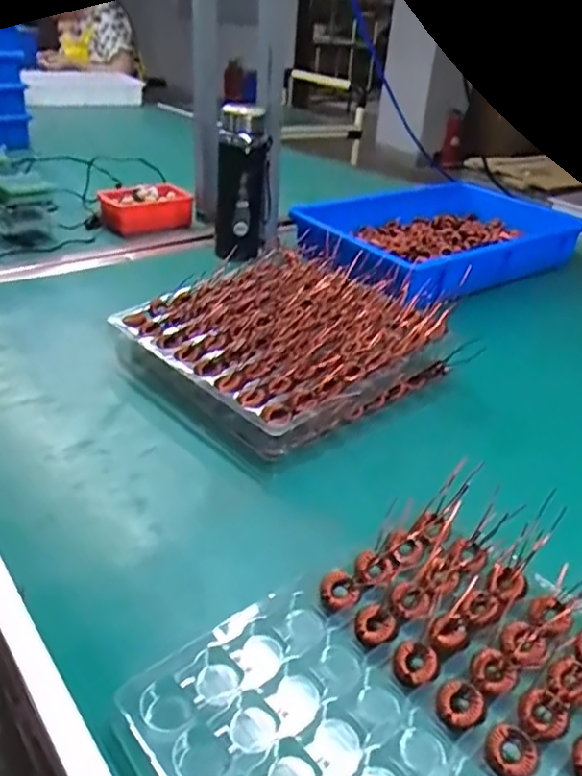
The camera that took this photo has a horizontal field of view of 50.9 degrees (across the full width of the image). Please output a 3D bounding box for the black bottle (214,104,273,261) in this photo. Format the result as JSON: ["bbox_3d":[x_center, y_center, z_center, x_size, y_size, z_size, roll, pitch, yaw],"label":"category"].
[{"bbox_3d":[-0.080,-0.334,1.014,0.091,0.232,0.076,1,32,-6],"label":"black bottle"}]

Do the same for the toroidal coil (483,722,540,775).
[{"bbox_3d":[0.121,0.200,0.337,0.025,0.010,0.027,3,32,-2],"label":"toroidal coil"}]

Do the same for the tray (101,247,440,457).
[{"bbox_3d":[-0.010,-0.060,0.693,0.268,0.080,0.274,-24,42,-37],"label":"tray"}]

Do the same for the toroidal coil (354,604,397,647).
[{"bbox_3d":[0.055,0.156,0.402,0.027,0.006,0.028,3,32,-2],"label":"toroidal coil"}]

